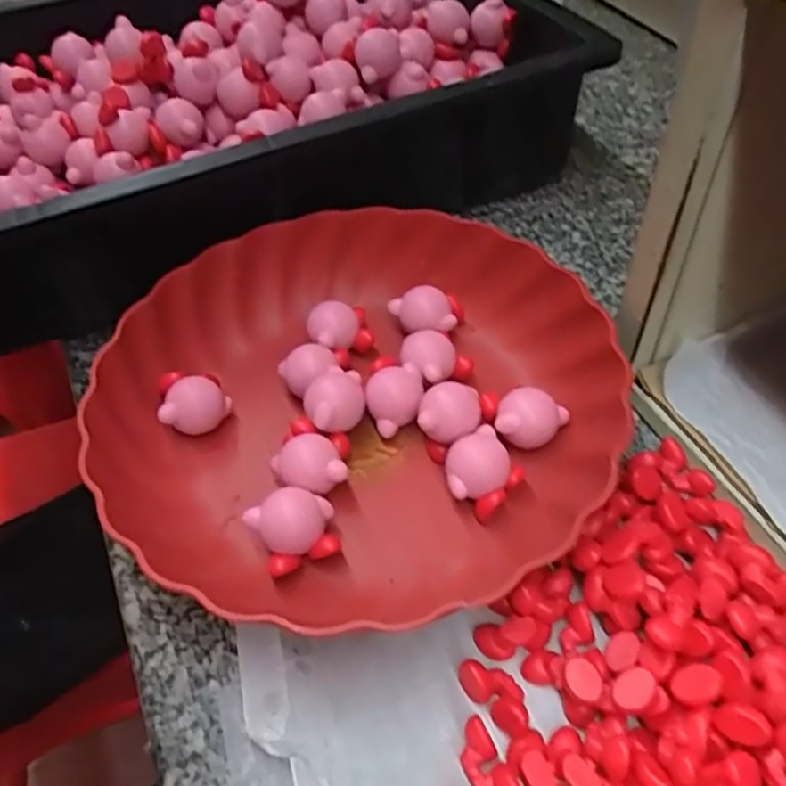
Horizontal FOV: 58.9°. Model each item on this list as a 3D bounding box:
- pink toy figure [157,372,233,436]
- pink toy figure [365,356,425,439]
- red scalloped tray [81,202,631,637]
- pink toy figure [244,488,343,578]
[{"bbox_3d":[-0.100,0.006,0.352,0.030,0.024,0.028,-7,49,-1],"label":"pink toy figure"},{"bbox_3d":[0.001,0.003,0.345,0.027,0.023,0.032,2,49,7],"label":"pink toy figure"},{"bbox_3d":[-0.016,-0.001,0.334,0.238,0.043,0.241,27,59,24],"label":"red scalloped tray"},{"bbox_3d":[-0.042,0.061,0.303,0.034,0.024,0.030,-18,50,-10],"label":"pink toy figure"}]

